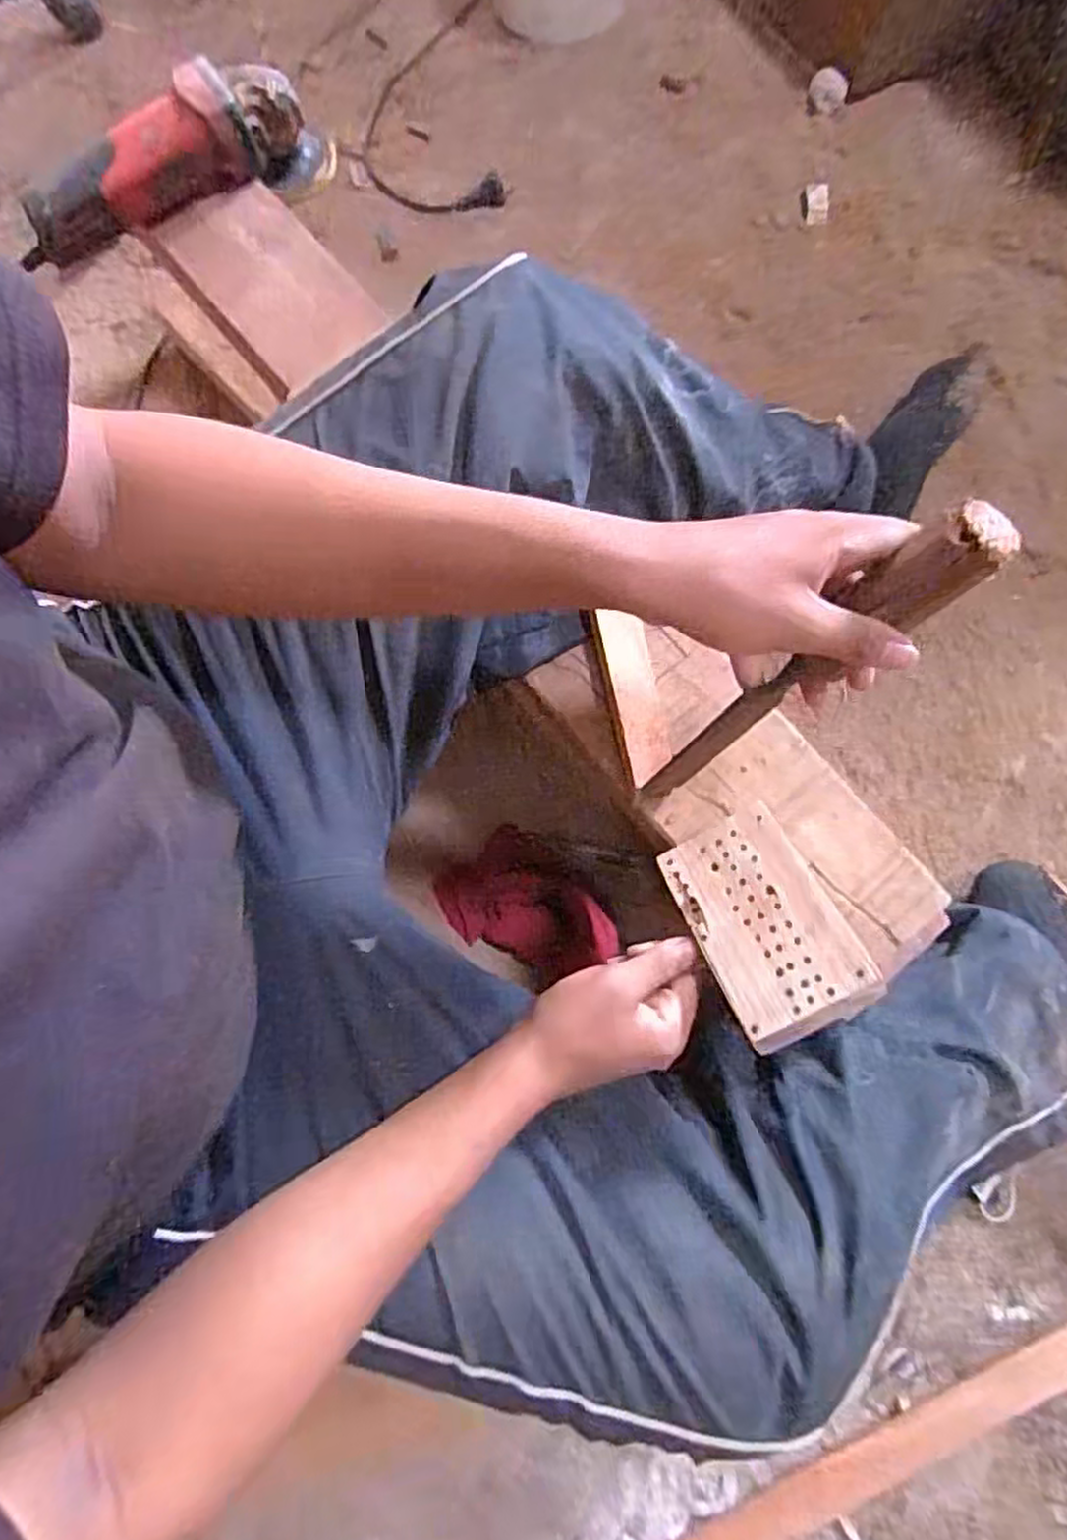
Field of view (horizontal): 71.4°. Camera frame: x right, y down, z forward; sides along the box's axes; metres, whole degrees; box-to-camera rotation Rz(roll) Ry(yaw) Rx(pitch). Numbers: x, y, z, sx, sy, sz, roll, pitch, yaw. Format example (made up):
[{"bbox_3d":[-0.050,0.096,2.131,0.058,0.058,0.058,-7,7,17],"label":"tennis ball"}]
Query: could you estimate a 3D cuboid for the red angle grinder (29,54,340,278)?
[{"bbox_3d":[-0.329,-0.550,0.676,0.291,0.097,0.083,-27,77,-5],"label":"red angle grinder"}]

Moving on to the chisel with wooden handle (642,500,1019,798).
[{"bbox_3d":[0.132,-0.045,0.394,0.030,0.242,0.036,-26,77,-36],"label":"chisel with wooden handle"}]

